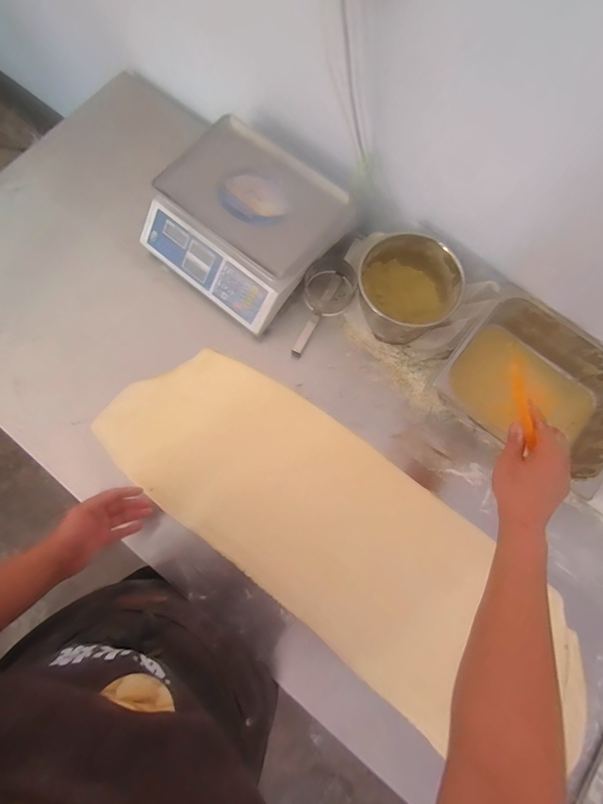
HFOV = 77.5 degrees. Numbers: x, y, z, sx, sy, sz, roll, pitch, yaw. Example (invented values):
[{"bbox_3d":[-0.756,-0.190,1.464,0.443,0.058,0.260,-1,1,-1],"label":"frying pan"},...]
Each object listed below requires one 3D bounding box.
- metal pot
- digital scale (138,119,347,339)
[{"bbox_3d":[0.205,-0.223,0.747,0.178,0.115,0.182,0,77,0],"label":"metal pot"},{"bbox_3d":[-0.116,-0.363,0.776,0.344,0.119,0.315,38,80,8],"label":"digital scale"}]

